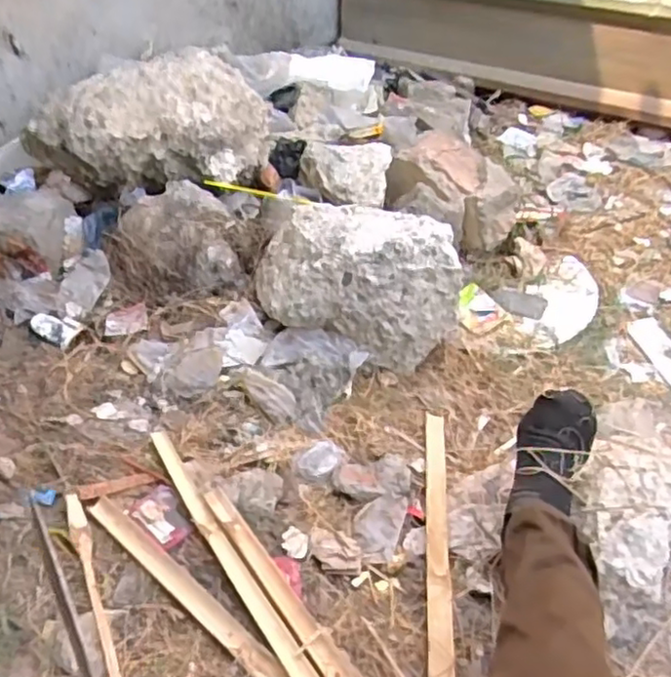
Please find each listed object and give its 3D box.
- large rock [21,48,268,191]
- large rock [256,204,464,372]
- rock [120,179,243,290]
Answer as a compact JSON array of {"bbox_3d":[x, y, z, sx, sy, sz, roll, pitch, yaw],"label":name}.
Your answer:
[{"bbox_3d":[-0.383,-0.428,1.343,0.487,0.171,0.239,-3,42,-3],"label":"large rock"},{"bbox_3d":[0.038,-0.127,1.165,0.368,0.193,0.245,13,44,13],"label":"large rock"},{"bbox_3d":[-0.283,-0.193,1.272,0.216,0.117,0.197,-1,42,1],"label":"rock"}]

